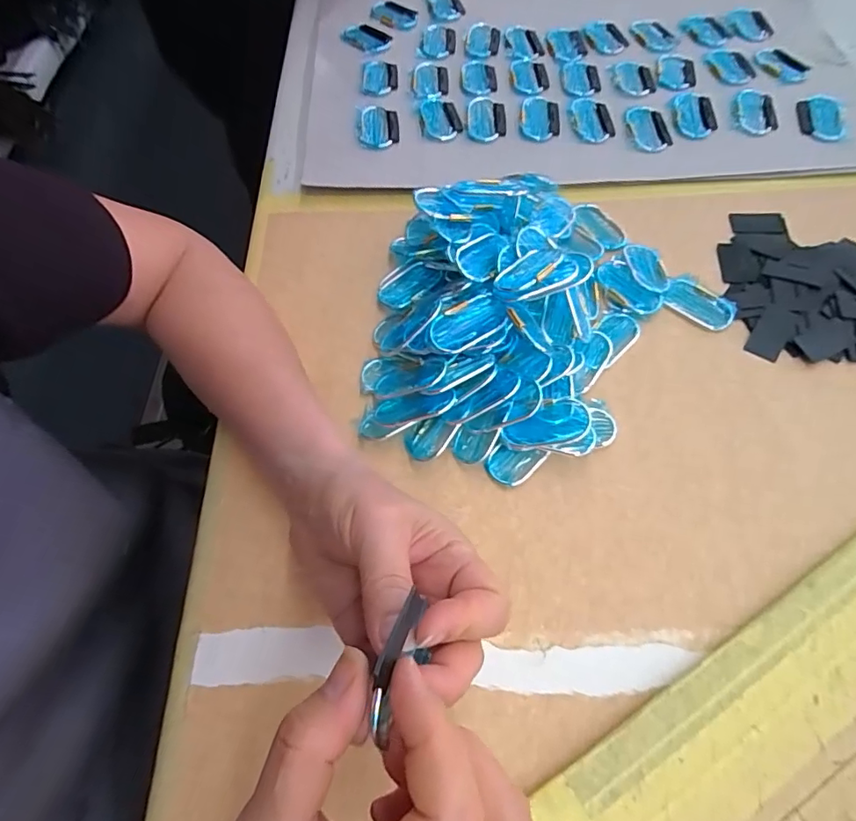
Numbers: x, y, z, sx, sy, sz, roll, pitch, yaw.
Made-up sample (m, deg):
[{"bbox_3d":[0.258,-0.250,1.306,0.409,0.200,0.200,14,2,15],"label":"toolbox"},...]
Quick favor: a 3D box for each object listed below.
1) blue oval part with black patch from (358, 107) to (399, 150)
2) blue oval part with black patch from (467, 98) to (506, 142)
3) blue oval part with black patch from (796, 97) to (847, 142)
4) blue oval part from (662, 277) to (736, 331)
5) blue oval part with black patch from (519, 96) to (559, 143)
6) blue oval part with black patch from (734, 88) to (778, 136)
[{"bbox_3d":[-0.048,-0.277,0.495,0.039,0.007,0.053,-1,63,2],"label":"blue oval part with black patch"},{"bbox_3d":[0.057,-0.286,0.501,0.038,0.010,0.056,0,63,3],"label":"blue oval part with black patch"},{"bbox_3d":[0.377,-0.280,0.486,0.040,0.006,0.053,6,63,6],"label":"blue oval part with black patch"},{"bbox_3d":[0.216,-0.085,0.404,0.053,0.008,0.032,31,68,17],"label":"blue oval part"},{"bbox_3d":[0.110,-0.288,0.501,0.038,0.007,0.062,4,63,5],"label":"blue oval part with black patch"},{"bbox_3d":[0.319,-0.291,0.494,0.038,0.005,0.063,7,63,7],"label":"blue oval part with black patch"}]

